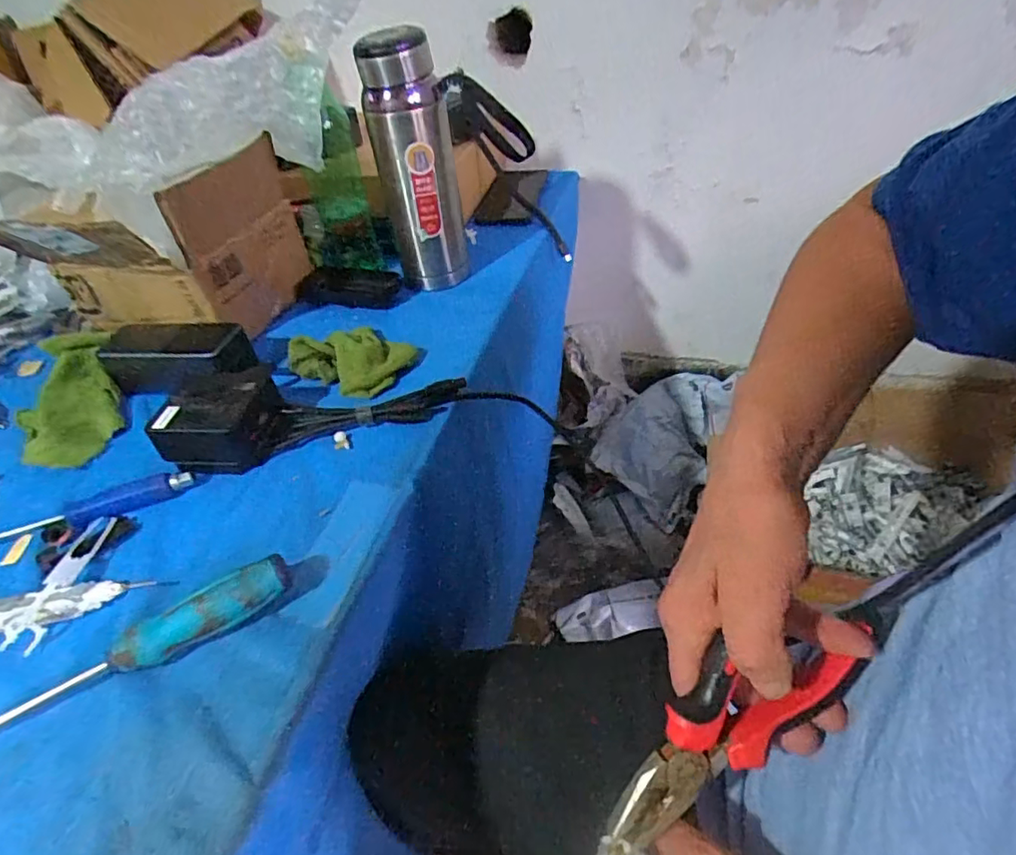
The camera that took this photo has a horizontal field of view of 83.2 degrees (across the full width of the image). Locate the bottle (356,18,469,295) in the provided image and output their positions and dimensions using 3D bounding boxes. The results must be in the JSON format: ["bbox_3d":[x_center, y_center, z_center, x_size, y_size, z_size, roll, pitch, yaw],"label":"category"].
[{"bbox_3d":[-0.094,-0.267,0.591,0.077,0.230,0.071,-14,43,-6],"label":"bottle"}]

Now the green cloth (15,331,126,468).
[{"bbox_3d":[-0.416,-0.032,0.539,0.082,0.027,0.179,-23,44,-16],"label":"green cloth"}]

